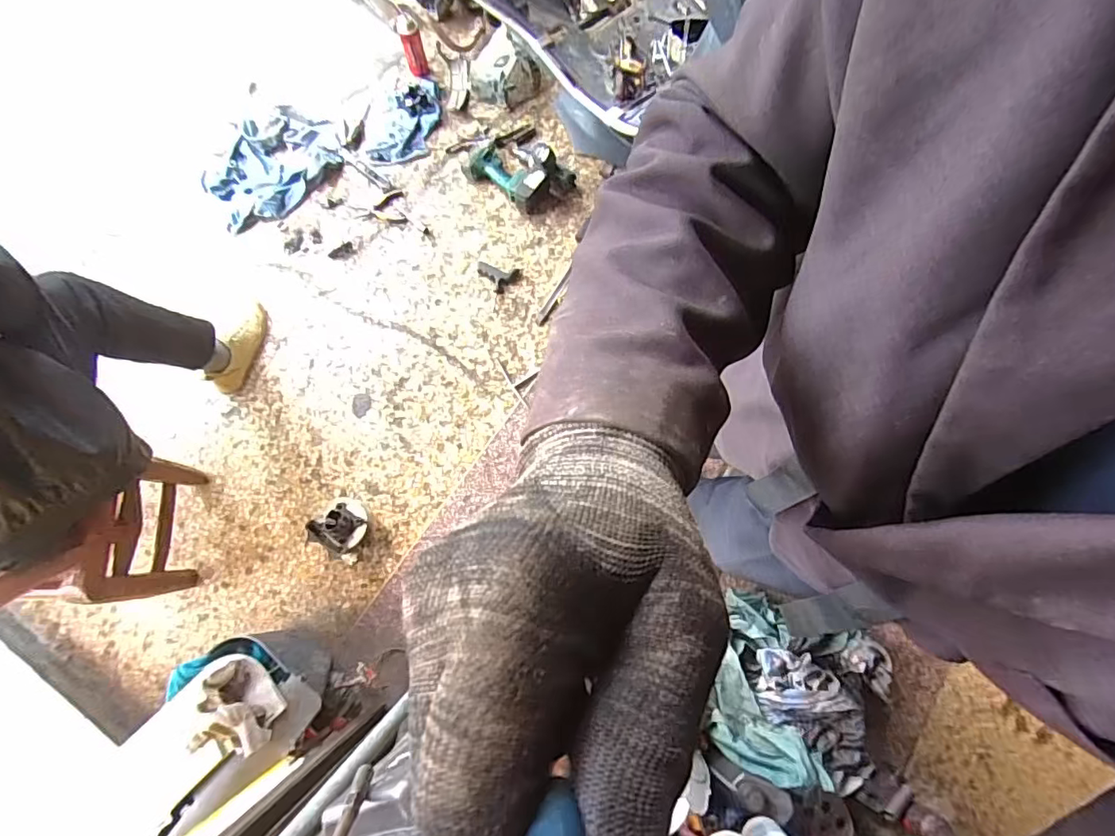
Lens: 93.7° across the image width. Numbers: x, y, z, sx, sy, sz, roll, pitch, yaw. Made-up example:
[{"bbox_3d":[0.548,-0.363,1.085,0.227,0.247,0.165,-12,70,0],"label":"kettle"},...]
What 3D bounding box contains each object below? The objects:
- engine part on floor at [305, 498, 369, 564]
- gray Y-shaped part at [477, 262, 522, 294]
[{"bbox_3d":[-0.508,0.257,1.217,0.130,0.118,0.140,10,75,1],"label":"engine part on floor"},{"bbox_3d":[-0.163,-0.387,1.453,0.120,0.026,0.076,8,74,1],"label":"gray Y-shaped part"}]

